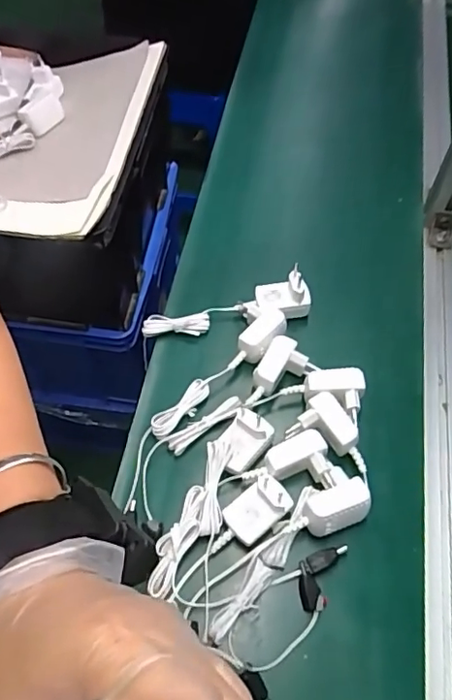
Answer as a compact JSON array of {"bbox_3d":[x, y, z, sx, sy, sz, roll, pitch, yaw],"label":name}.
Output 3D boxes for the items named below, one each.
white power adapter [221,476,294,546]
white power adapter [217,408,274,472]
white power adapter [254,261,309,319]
[{"bbox_3d":[0.027,0.143,0.491,0.055,0.036,0.040,-38,66,-21],"label":"white power adapter"},{"bbox_3d":[0.016,0.089,0.524,0.037,0.031,0.053,34,64,18],"label":"white power adapter"},{"bbox_3d":[0.064,-0.063,0.617,0.059,0.037,0.043,-7,59,-5],"label":"white power adapter"}]

